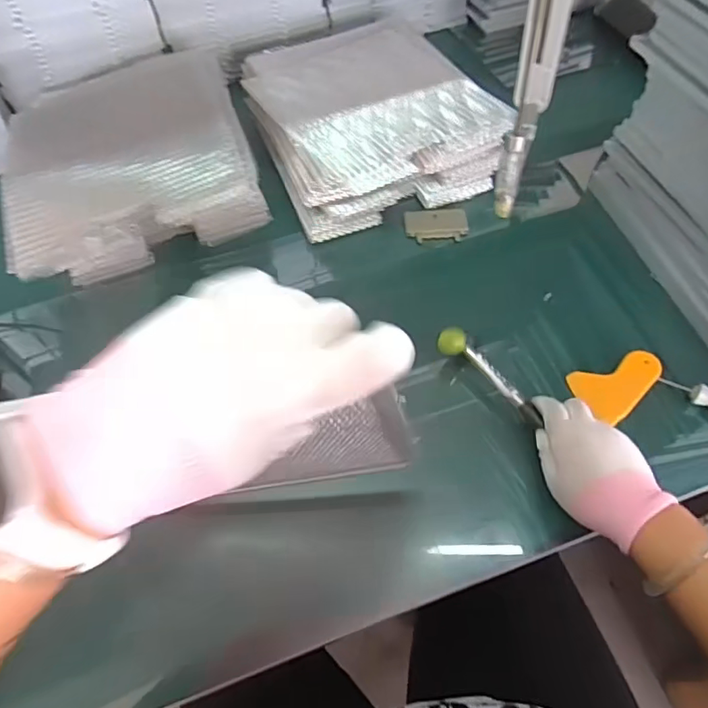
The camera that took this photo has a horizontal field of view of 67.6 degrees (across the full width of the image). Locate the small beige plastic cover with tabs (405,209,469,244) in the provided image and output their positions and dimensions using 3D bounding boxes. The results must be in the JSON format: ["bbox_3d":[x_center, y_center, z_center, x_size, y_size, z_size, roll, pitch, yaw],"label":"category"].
[{"bbox_3d":[0.117,-0.181,0.744,0.087,0.009,0.058,-6,57,-1],"label":"small beige plastic cover with tabs"}]

